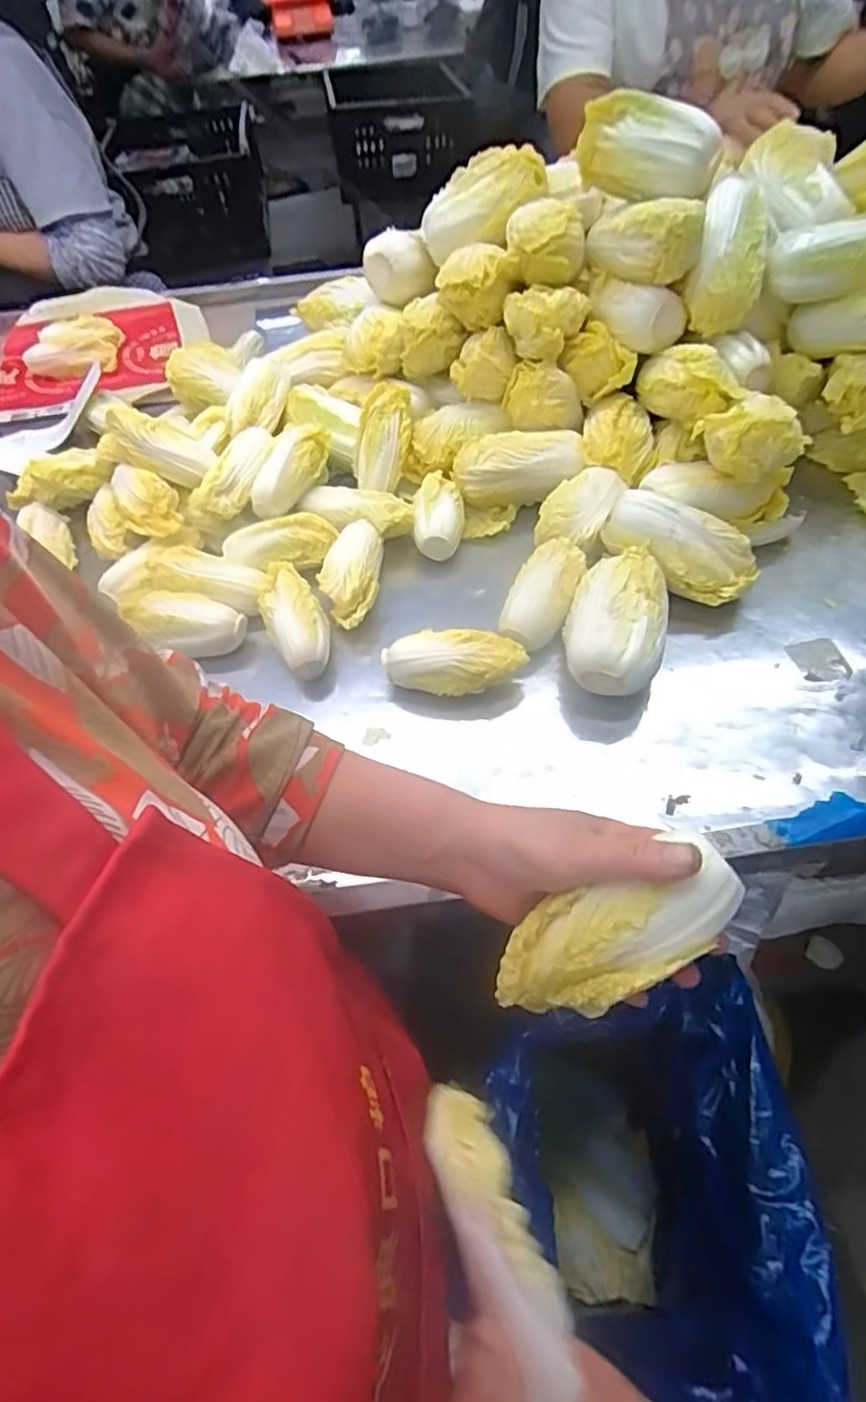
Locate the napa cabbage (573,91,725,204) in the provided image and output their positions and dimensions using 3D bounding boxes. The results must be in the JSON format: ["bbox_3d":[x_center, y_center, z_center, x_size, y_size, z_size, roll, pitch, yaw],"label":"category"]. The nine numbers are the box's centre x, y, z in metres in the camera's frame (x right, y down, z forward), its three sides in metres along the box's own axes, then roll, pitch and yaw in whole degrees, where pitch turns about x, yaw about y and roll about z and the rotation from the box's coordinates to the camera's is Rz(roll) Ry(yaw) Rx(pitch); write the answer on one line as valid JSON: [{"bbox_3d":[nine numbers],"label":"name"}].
[{"bbox_3d":[0.206,-0.532,0.636,0.132,0.068,0.062,35,62,27],"label":"napa cabbage"}]

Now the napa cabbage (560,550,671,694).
[{"bbox_3d":[0.154,-0.065,0.560,0.080,0.067,0.135,10,54,13],"label":"napa cabbage"}]

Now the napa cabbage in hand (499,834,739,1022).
[{"bbox_3d":[0.091,0.120,0.332,0.129,0.037,0.047,-32,50,17],"label":"napa cabbage in hand"}]

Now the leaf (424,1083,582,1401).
[{"bbox_3d":[0.019,0.170,0.217,0.024,0.020,0.103,-22,17,-12],"label":"leaf"}]

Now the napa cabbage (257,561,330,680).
[{"bbox_3d":[-0.127,-0.077,0.589,0.056,0.042,0.120,-19,65,-10],"label":"napa cabbage"}]

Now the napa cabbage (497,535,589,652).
[{"bbox_3d":[0.101,-0.090,0.600,0.050,0.056,0.123,22,57,20],"label":"napa cabbage"}]

